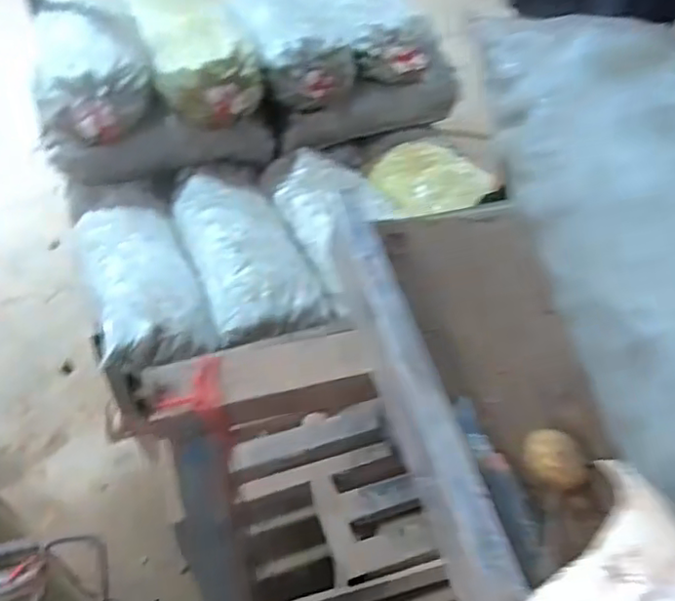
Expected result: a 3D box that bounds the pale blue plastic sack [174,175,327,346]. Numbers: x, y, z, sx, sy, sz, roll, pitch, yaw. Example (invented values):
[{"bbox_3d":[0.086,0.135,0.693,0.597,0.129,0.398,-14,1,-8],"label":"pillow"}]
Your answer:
[{"bbox_3d":[-0.249,-0.145,1.660,0.279,0.208,0.550,-16,45,-18],"label":"pale blue plastic sack"}]

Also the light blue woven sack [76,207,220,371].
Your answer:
[{"bbox_3d":[-0.504,-0.056,1.606,0.263,0.106,0.526,-15,45,-17],"label":"light blue woven sack"}]

